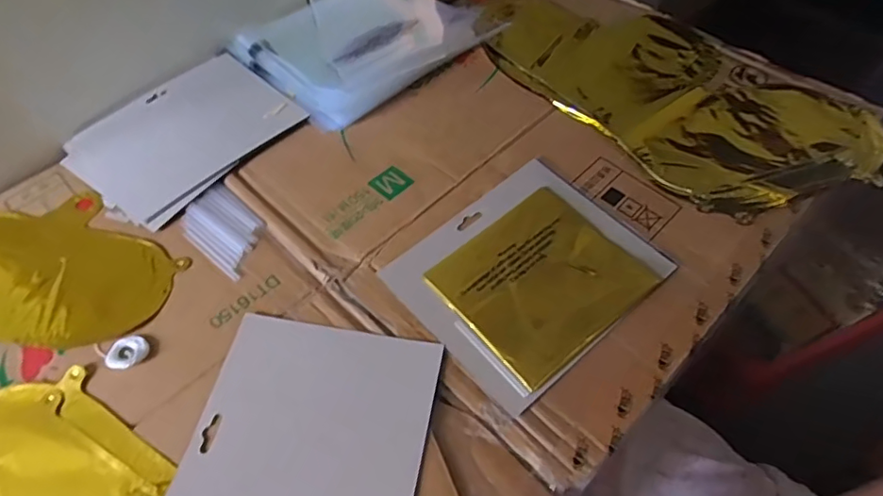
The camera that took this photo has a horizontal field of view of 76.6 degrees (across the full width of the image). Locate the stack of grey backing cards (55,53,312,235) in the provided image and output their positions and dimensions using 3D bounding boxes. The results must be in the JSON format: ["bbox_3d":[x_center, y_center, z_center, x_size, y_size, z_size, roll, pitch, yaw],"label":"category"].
[{"bbox_3d":[-0.267,-0.121,0.584,0.174,0.012,0.208,36,64,24],"label":"stack of grey backing cards"}]

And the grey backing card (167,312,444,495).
[{"bbox_3d":[-0.095,0.141,0.389,0.160,0.006,0.189,8,54,7],"label":"grey backing card"}]

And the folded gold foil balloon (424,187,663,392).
[{"bbox_3d":[0.082,0.023,0.464,0.150,0.011,0.131,-36,61,-20],"label":"folded gold foil balloon"}]

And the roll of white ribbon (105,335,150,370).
[{"bbox_3d":[-0.246,0.083,0.439,0.025,0.009,0.030,24,60,19],"label":"roll of white ribbon"}]

